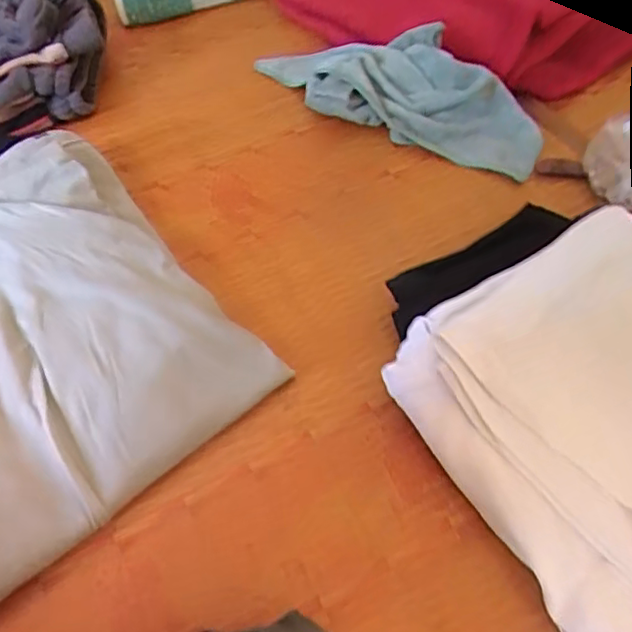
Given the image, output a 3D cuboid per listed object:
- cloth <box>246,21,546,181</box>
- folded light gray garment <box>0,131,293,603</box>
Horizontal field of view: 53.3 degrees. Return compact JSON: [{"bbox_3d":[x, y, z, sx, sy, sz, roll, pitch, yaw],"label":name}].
[{"bbox_3d":[0.076,-0.225,0.617,0.299,0.056,0.105,20,59,15],"label":"cloth"},{"bbox_3d":[-0.226,0.015,0.474,0.271,0.057,0.321,-36,62,-20],"label":"folded light gray garment"}]

